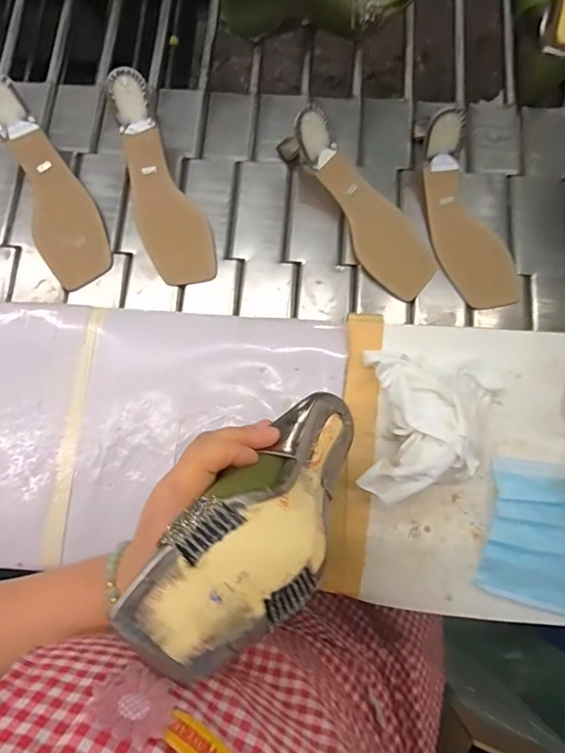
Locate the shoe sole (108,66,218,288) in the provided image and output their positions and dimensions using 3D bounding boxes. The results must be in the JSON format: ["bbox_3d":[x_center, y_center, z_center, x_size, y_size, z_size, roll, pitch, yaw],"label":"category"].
[{"bbox_3d":[-0.135,-0.208,0.491,0.069,0.031,0.220,-20,98,-4],"label":"shoe sole"}]

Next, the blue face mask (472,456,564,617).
[{"bbox_3d":[0.253,0.144,0.385,0.152,0.013,0.117,15,79,0],"label":"blue face mask"}]

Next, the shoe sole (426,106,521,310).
[{"bbox_3d":[0.197,-0.171,0.476,0.069,0.072,0.196,-26,79,-5],"label":"shoe sole"}]

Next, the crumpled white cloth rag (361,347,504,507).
[{"bbox_3d":[0.129,0.043,0.384,0.116,0.056,0.122,7,79,-1],"label":"crumpled white cloth rag"}]

